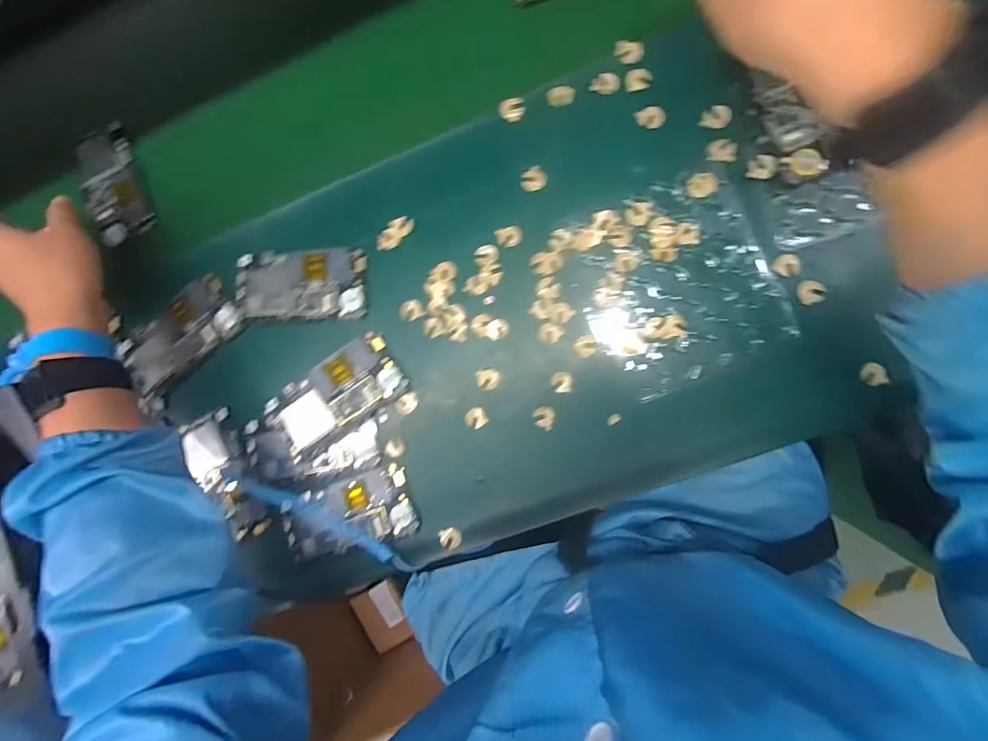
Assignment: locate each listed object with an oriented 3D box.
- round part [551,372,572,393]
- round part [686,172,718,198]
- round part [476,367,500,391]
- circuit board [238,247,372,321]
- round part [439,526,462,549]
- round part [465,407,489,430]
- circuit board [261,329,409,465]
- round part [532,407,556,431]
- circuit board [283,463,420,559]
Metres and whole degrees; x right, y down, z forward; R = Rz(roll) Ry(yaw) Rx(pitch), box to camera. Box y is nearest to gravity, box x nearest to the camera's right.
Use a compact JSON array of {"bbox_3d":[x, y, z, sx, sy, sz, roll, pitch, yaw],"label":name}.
[{"bbox_3d":[0.059,0.011,0.398,0.018,0.004,0.018,0,90,8],"label":"round part"},{"bbox_3d":[0.172,-0.153,0.378,0.024,0.004,0.019,-5,90,8],"label":"round part"},{"bbox_3d":[-0.005,0.008,0.407,0.020,0.004,0.018,-6,89,8],"label":"round part"},{"bbox_3d":[-0.181,-0.080,0.427,0.125,0.004,0.063,0,90,8],"label":"circuit board"},{"bbox_3d":[-0.039,0.152,0.417,0.020,0.004,0.021,0,90,8],"label":"round part"},{"bbox_3d":[-0.016,0.043,0.409,0.019,0.004,0.018,0,90,8],"label":"round part"},{"bbox_3d":[-0.146,0.024,0.420,0.127,0.011,0.063,-34,86,6],"label":"circuit board"},{"bbox_3d":[0.044,0.041,0.401,0.019,0.004,0.019,0,90,8],"label":"round part"},{"bbox_3d":[-0.135,0.133,0.422,0.123,0.009,0.061,-18,88,7],"label":"circuit board"}]

